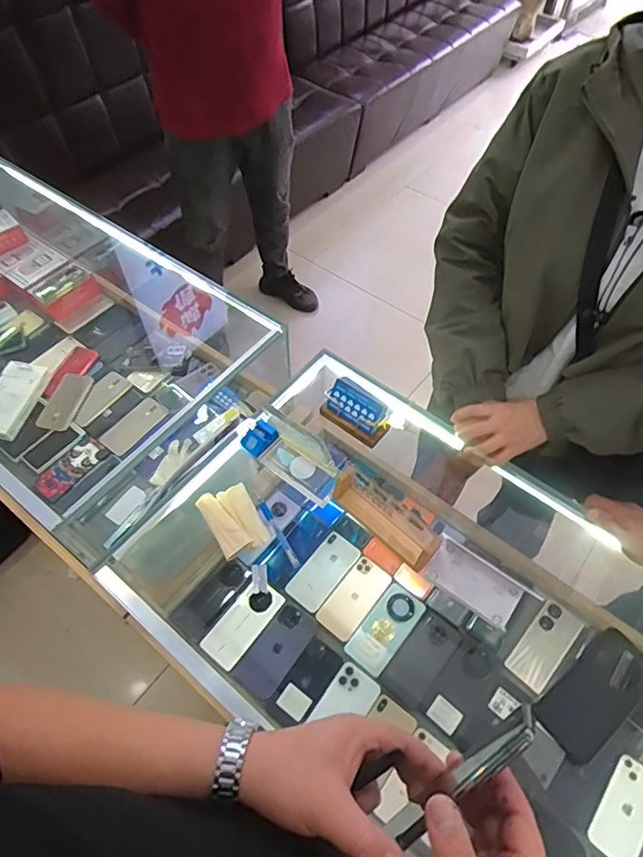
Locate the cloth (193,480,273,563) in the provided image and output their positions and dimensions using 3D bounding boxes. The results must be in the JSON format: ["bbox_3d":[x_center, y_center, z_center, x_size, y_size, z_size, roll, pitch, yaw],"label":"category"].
[{"bbox_3d":[-0.128,0.130,0.763,0.071,0.029,0.100,-25,60,-17],"label":"cloth"}]

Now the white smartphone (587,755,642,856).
[{"bbox_3d":[0.484,0.606,0.838,0.072,0.006,0.148,36,63,21],"label":"white smartphone"}]

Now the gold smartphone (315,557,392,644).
[{"bbox_3d":[0.063,0.325,1.018,0.076,0.011,0.154,34,62,20],"label":"gold smartphone"}]

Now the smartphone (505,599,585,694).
[{"bbox_3d":[0.411,0.397,0.971,0.078,0.008,0.160,40,70,14],"label":"smartphone"}]

